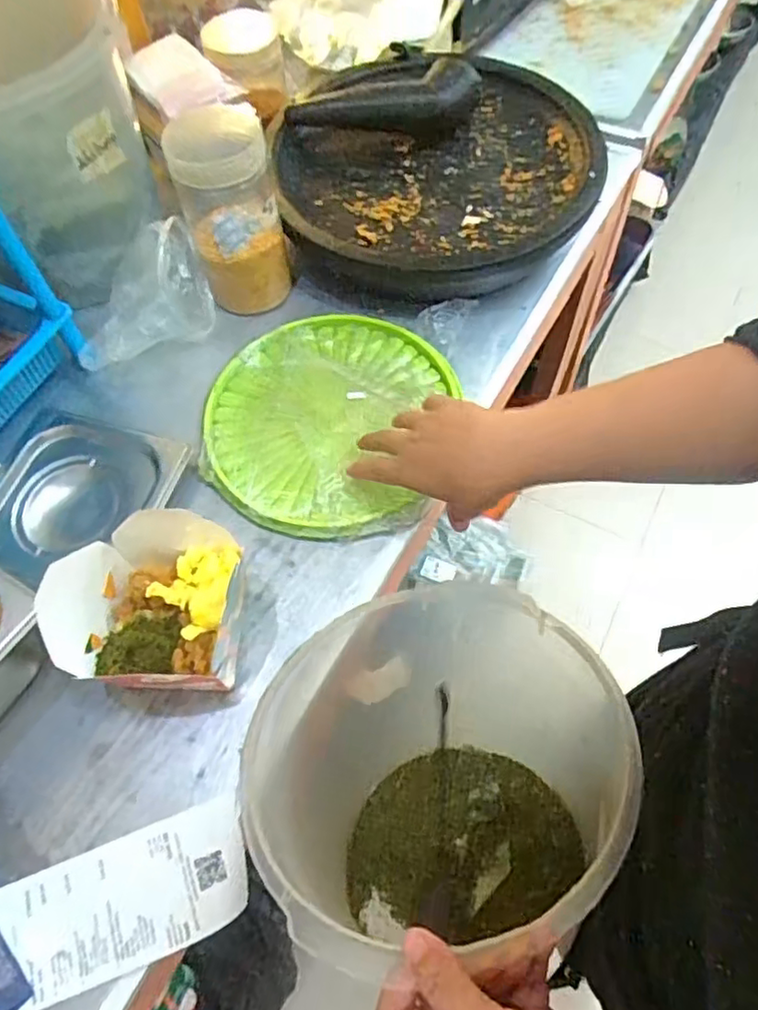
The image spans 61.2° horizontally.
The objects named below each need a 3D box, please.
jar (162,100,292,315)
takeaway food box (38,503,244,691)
[{"bbox_3d":[-0.147,-0.292,0.643,0.091,0.164,0.092,-16,62,-5],"label":"jar"},{"bbox_3d":[-0.167,0.077,0.482,0.120,0.100,0.112,-1,61,3],"label":"takeaway food box"}]

